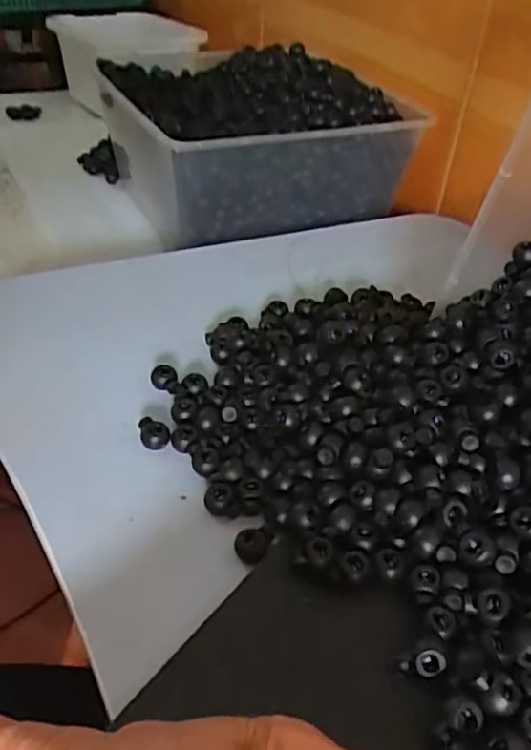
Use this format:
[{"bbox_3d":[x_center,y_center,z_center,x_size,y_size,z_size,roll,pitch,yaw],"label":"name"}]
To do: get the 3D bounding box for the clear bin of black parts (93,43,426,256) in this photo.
[{"bbox_3d":[0.008,-0.237,0.663,0.286,0.142,0.211,-15,43,-22],"label":"clear bin of black parts"}]

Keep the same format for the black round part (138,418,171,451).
[{"bbox_3d":[-0.068,0.036,0.394,0.018,0.014,0.017,2,40,-2],"label":"black round part"}]

